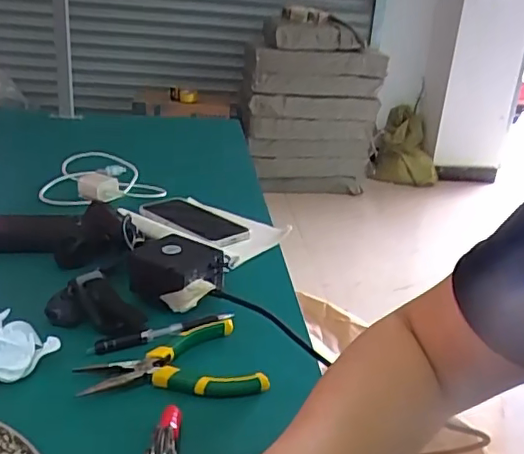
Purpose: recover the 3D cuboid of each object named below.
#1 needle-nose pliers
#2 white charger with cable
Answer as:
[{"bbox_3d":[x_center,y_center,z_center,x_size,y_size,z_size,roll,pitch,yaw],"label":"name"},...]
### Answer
[{"bbox_3d":[-0.079,0.115,0.494,0.150,0.013,0.095,0,22,-12],"label":"needle-nose pliers"},{"bbox_3d":[-0.279,-0.082,0.915,0.173,0.033,0.227,-10,26,-31],"label":"white charger with cable"}]

